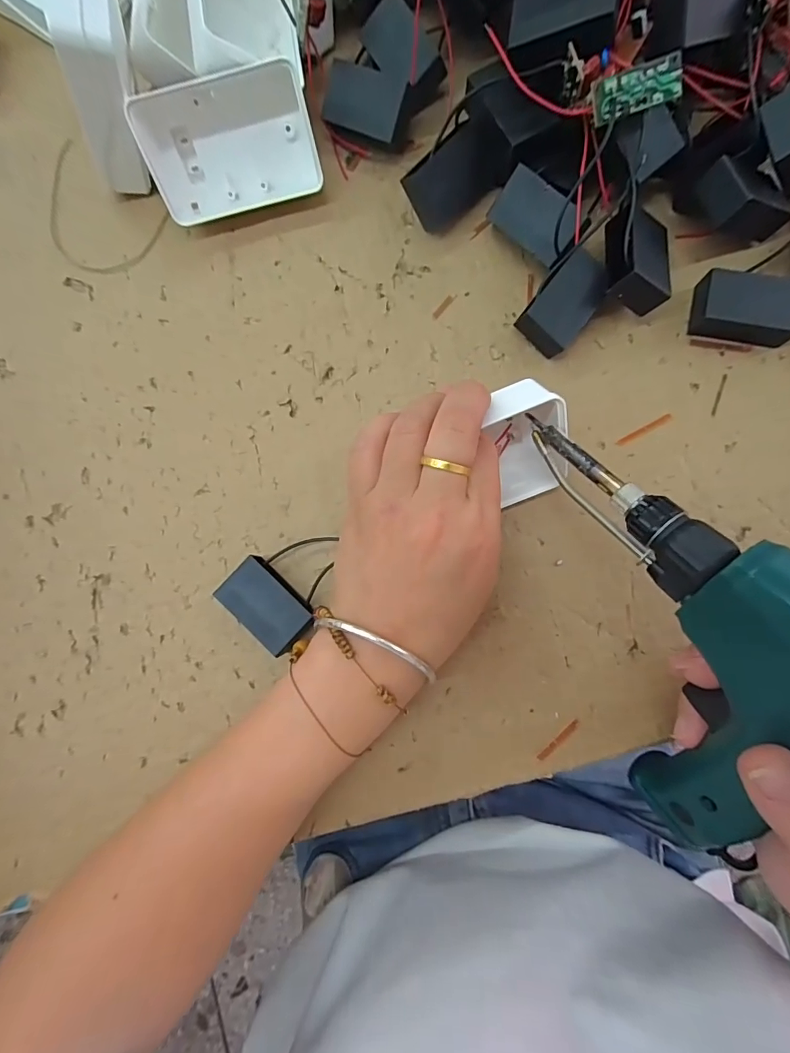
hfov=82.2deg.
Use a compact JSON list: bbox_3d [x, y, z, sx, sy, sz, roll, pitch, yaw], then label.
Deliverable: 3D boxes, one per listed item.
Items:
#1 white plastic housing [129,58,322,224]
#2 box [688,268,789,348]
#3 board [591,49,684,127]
[{"bbox_3d":[-0.092,-0.211,0.253,0.090,0.059,0.021,-13,46,2],"label":"white plastic housing"},{"bbox_3d":[0.186,-0.116,0.241,0.050,0.017,0.032,15,86,5],"label":"box"},{"bbox_3d":[0.111,-0.201,0.207,0.044,0.004,0.017,-21,116,-2],"label":"board"}]

